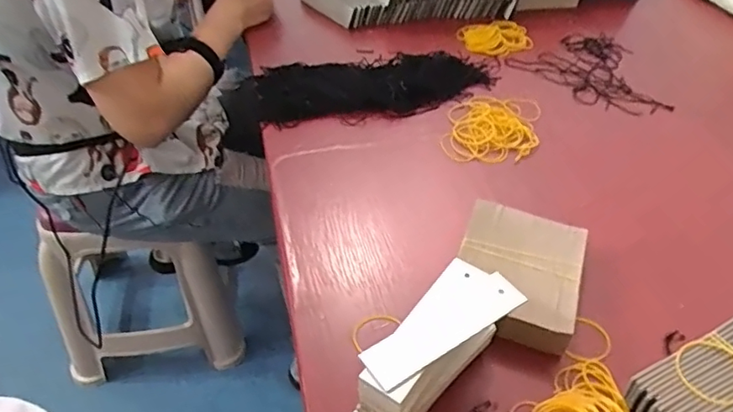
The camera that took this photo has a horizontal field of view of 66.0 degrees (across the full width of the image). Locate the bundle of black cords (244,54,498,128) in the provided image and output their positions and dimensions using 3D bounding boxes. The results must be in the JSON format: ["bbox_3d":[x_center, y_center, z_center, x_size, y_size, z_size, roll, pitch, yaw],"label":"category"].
[{"bbox_3d":[0.006,-0.165,0.750,0.316,0.023,0.130,-6,44,-10],"label":"bundle of black cords"}]

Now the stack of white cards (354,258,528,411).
[{"bbox_3d":[0.047,0.111,0.415,0.137,0.090,0.056,-31,53,-31],"label":"stack of white cards"}]

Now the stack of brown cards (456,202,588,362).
[{"bbox_3d":[0.136,0.060,0.509,0.104,0.036,0.129,15,44,12],"label":"stack of brown cards"}]

